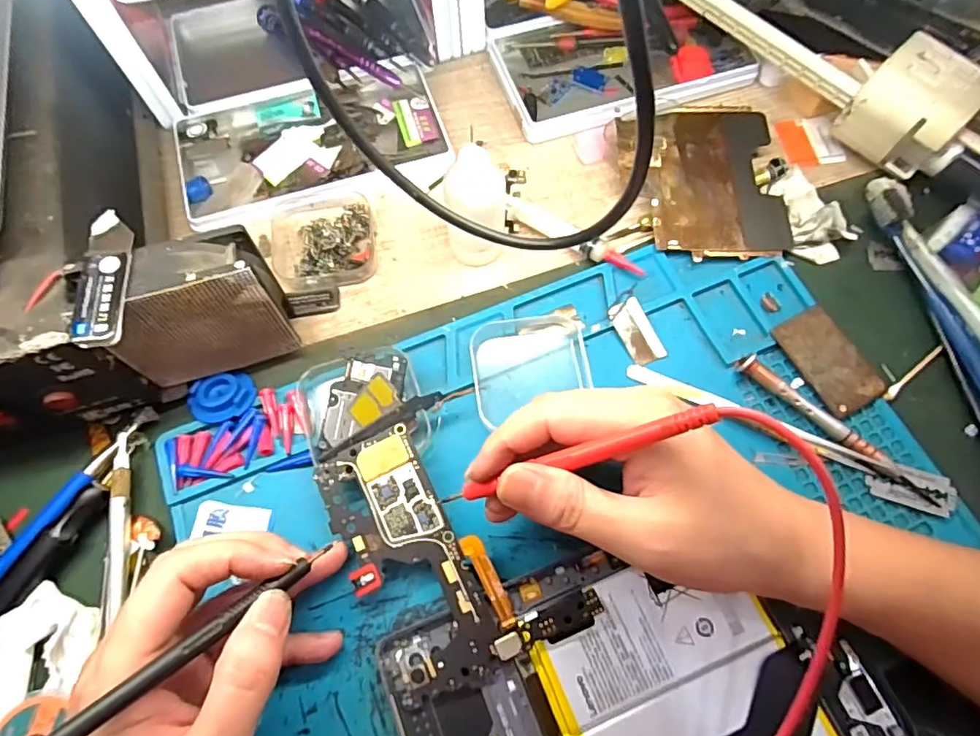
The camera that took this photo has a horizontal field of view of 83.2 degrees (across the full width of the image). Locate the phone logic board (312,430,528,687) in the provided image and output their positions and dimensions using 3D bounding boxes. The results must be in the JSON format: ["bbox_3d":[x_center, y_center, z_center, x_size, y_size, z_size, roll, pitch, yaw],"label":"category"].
[{"bbox_3d":[-0.036,0.091,0.268,0.051,0.006,0.123,-32,77,-2],"label":"phone logic board"}]

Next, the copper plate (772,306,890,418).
[{"bbox_3d":[0.192,-0.004,0.312,0.034,0.004,0.060,-26,72,-7],"label":"copper plate"}]

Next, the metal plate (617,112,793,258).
[{"bbox_3d":[0.138,-0.120,0.356,0.098,0.005,0.108,-2,71,-3],"label":"metal plate"}]

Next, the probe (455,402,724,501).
[{"bbox_3d":[0.034,0.033,0.212,0.105,0.006,0.009,-24,67,23],"label":"probe"}]

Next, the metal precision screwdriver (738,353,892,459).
[{"bbox_3d":[0.172,0.022,0.300,0.082,0.010,0.009,40,74,15],"label":"metal precision screwdriver"}]

